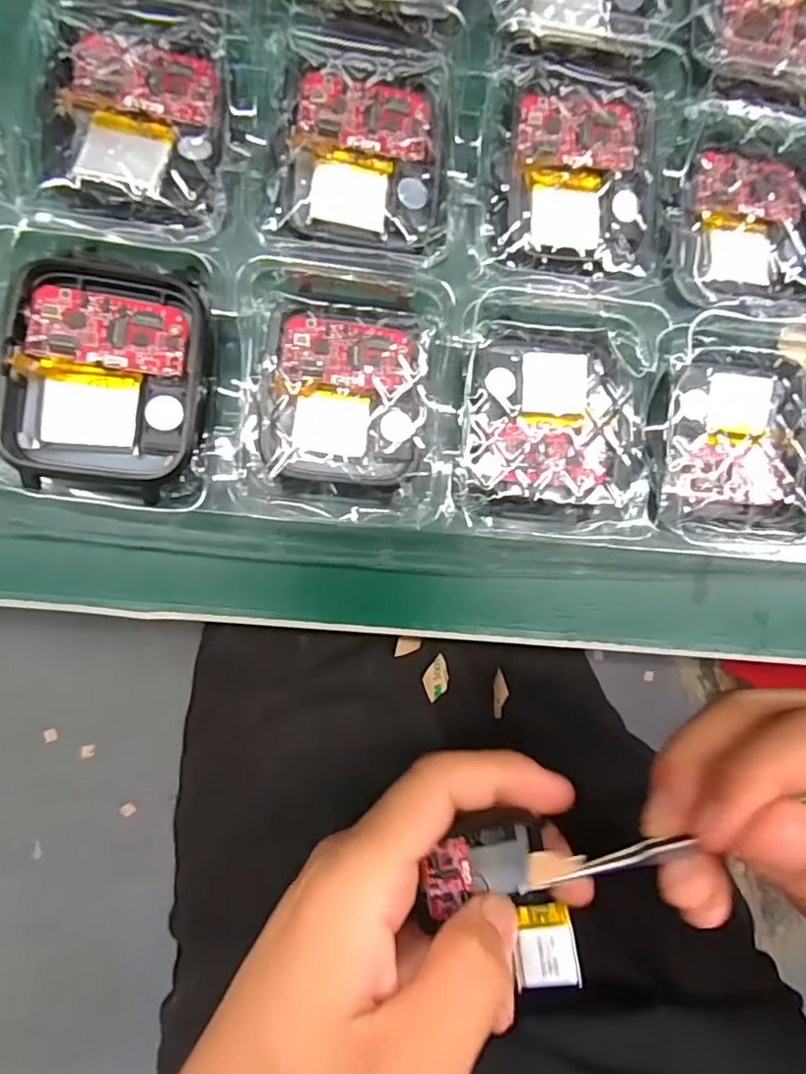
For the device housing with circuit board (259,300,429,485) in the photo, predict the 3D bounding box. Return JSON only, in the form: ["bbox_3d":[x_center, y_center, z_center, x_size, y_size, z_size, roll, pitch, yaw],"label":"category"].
[{"bbox_3d":[-0.013,-0.033,0.135,0.036,0.007,0.039,2,89,-8],"label":"device housing with circuit board"}]

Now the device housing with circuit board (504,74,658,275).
[{"bbox_3d":[0.043,-0.085,0.141,0.038,0.009,0.046,2,89,-8],"label":"device housing with circuit board"}]

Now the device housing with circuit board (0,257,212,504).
[{"bbox_3d":[-0.060,-0.033,0.124,0.037,0.014,0.045,8,88,-8],"label":"device housing with circuit board"}]

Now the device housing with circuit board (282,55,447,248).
[{"bbox_3d":[-0.008,-0.089,0.138,0.037,0.005,0.040,0,89,-8],"label":"device housing with circuit board"}]

